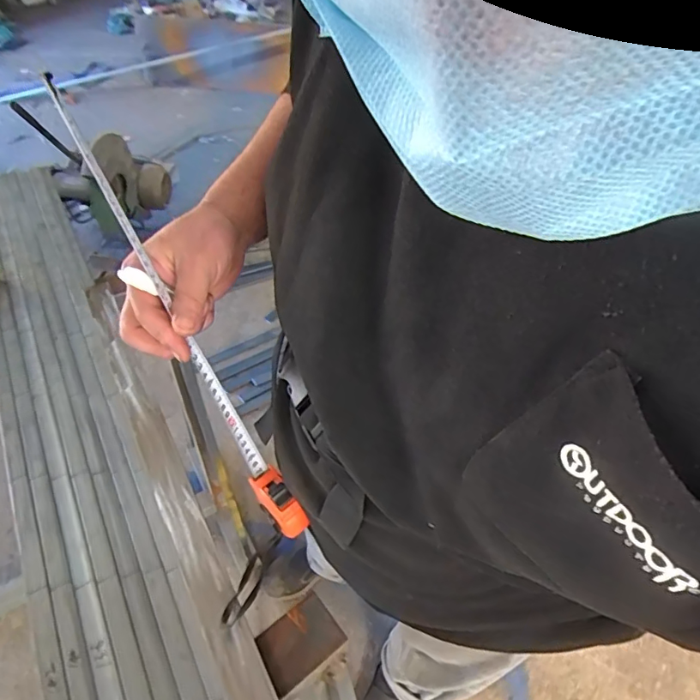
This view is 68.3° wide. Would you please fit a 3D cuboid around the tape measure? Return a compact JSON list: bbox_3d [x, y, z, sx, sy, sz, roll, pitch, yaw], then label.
[{"bbox_3d":[-0.119,0.007,0.413,0.062,0.413,0.027,18,47,44],"label":"tape measure"}]

